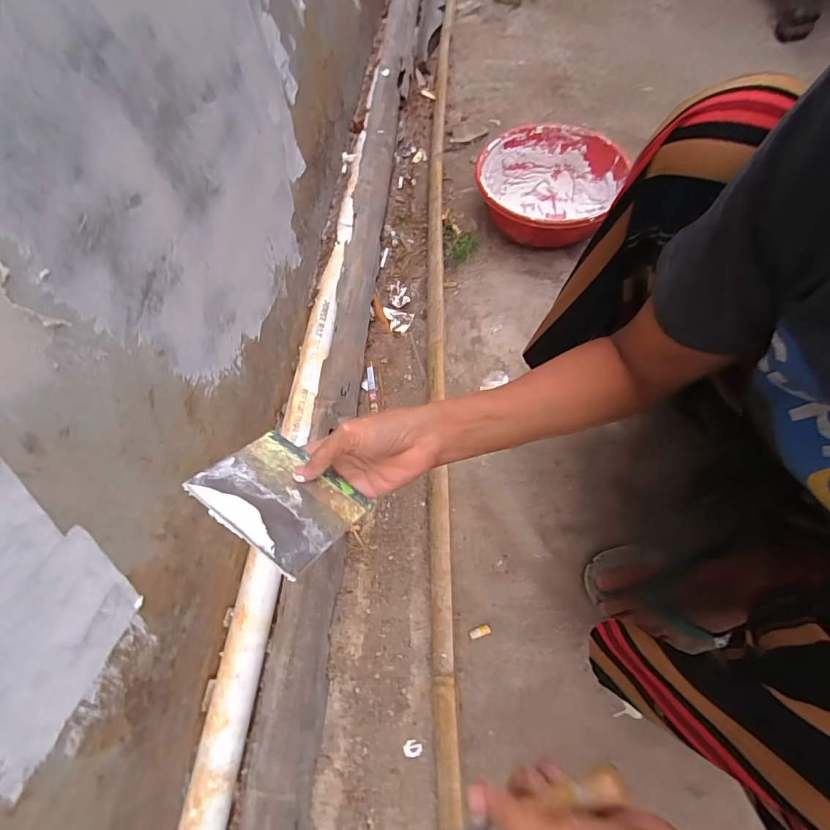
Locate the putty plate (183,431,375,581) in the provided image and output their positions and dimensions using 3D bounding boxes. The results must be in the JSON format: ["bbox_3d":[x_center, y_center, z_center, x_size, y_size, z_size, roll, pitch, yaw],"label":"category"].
[{"bbox_3d":[-0.107,0.063,0.349,0.118,0.004,0.089,32,42,18],"label":"putty plate"}]

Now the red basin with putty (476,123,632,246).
[{"bbox_3d":[0.243,-0.405,0.808,0.250,0.106,0.265,-2,65,5],"label":"red basin with putty"}]

